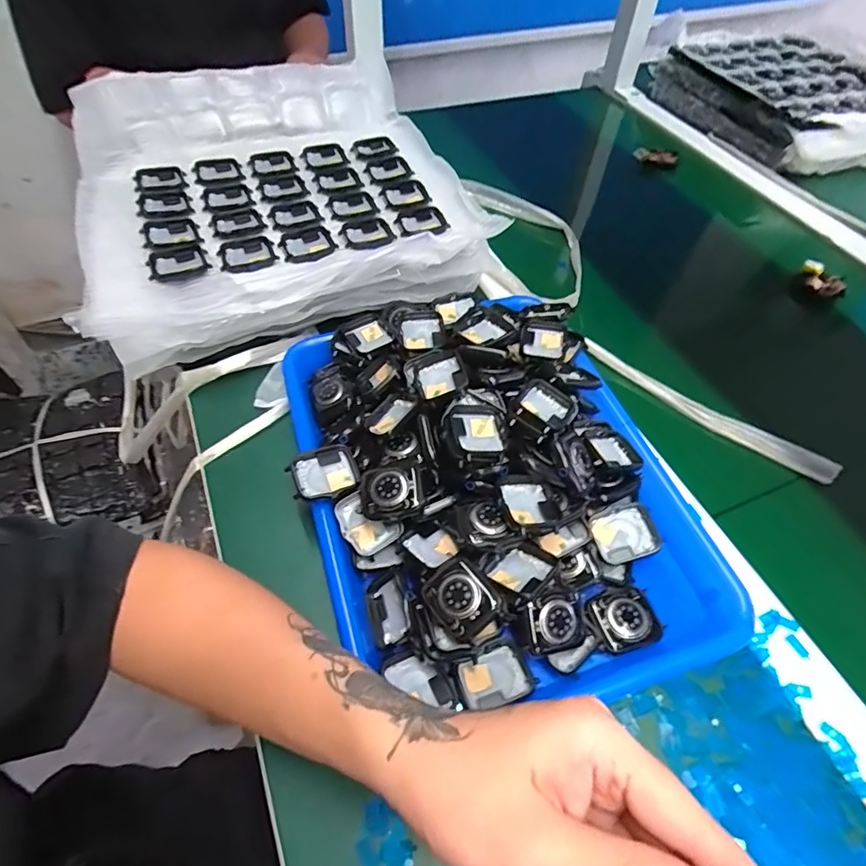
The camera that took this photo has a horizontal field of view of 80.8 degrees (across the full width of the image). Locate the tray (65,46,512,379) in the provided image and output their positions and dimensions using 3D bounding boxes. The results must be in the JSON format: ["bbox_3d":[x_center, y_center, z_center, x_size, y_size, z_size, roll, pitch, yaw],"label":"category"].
[{"bbox_3d":[-0.164,-0.259,0.525,0.362,0.066,0.379,-14,55,-12],"label":"tray"}]

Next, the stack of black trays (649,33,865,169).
[{"bbox_3d":[0.515,-0.499,0.776,0.239,0.098,0.296,-18,56,-14],"label":"stack of black trays"}]

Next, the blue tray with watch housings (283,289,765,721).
[{"bbox_3d":[0.037,0.022,0.368,0.246,0.066,0.321,-15,55,-12],"label":"blue tray with watch housings"}]

